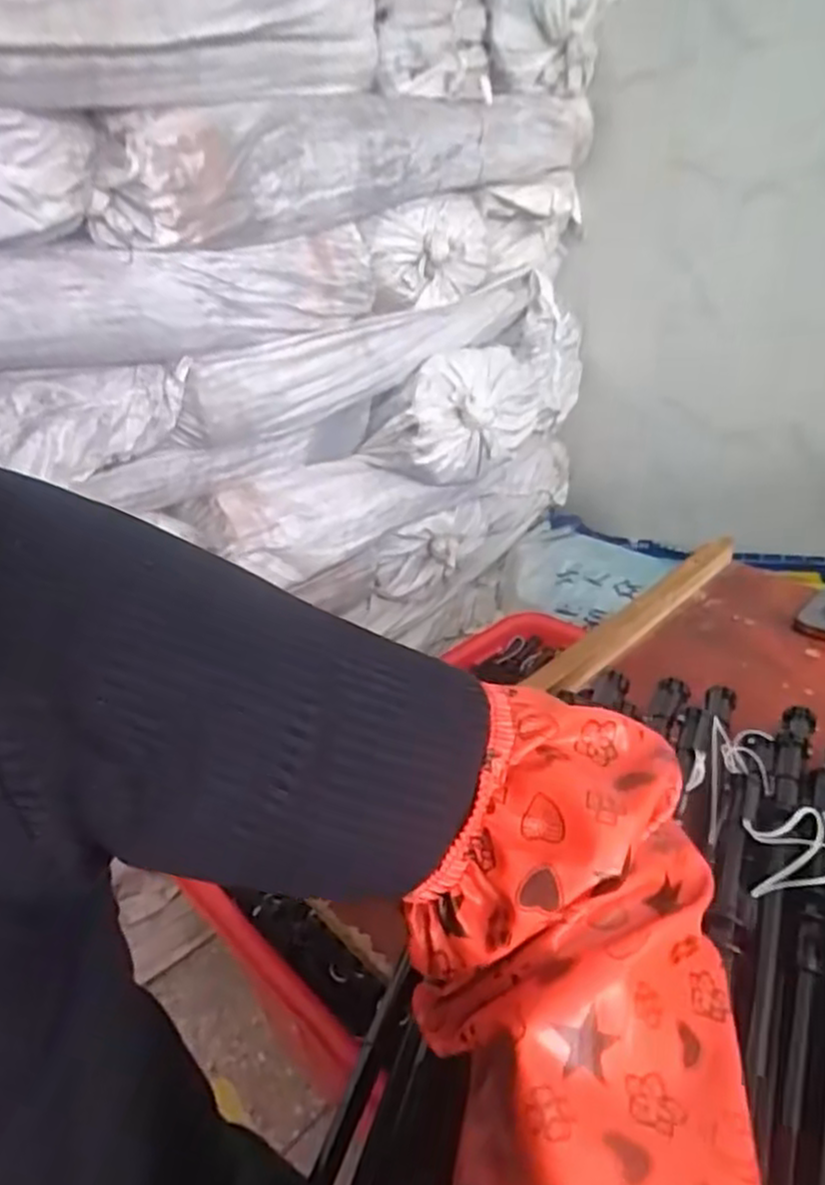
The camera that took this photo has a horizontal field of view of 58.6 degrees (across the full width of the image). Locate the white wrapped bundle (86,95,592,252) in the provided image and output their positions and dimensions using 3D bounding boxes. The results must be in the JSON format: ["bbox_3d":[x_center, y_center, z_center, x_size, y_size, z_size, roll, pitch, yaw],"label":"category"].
[{"bbox_3d":[0.002,-0.623,1.054,0.118,0.152,0.832,18,38,40],"label":"white wrapped bundle"}]

